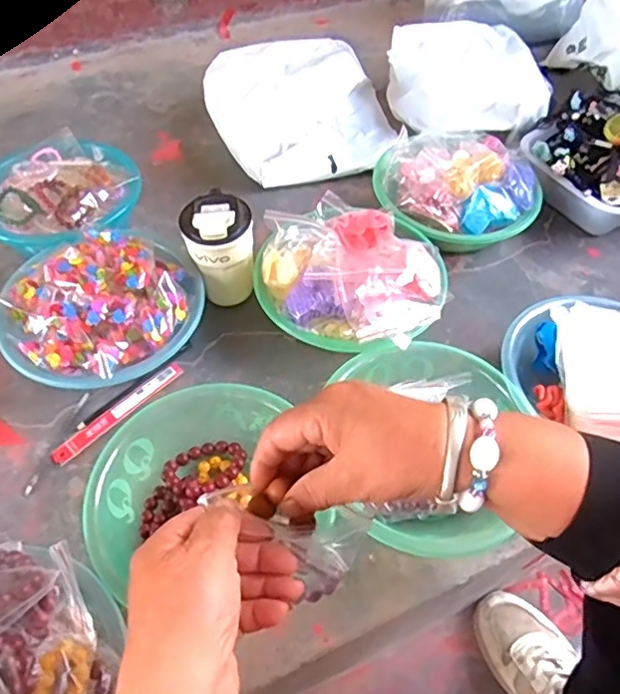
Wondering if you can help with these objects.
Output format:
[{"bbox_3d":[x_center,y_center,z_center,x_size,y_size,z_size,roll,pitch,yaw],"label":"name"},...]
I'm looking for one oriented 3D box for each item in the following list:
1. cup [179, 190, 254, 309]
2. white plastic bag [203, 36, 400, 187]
[{"bbox_3d":[-0.115,-0.119,0.746,0.081,0.150,0.081,0,54,-1],"label":"cup"},{"bbox_3d":[-0.011,-0.405,0.990,0.285,0.094,0.296,-17,56,-13],"label":"white plastic bag"}]

